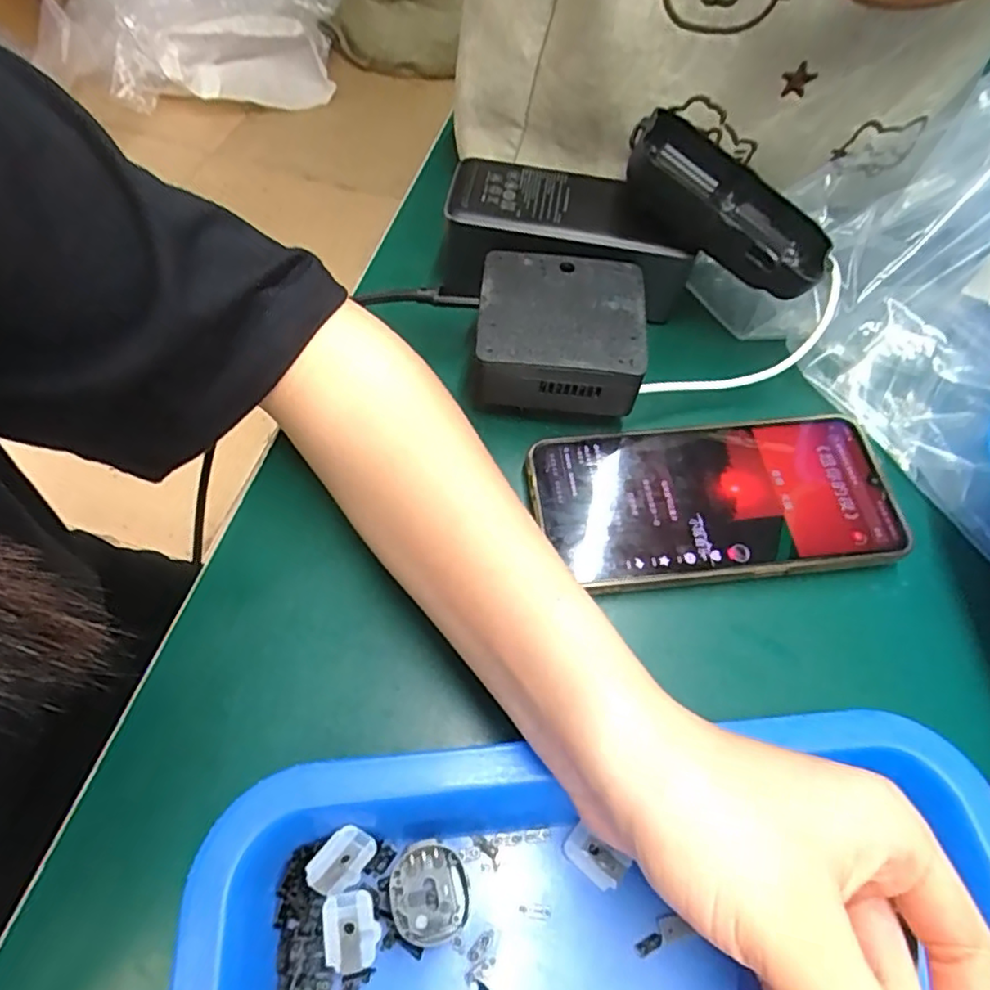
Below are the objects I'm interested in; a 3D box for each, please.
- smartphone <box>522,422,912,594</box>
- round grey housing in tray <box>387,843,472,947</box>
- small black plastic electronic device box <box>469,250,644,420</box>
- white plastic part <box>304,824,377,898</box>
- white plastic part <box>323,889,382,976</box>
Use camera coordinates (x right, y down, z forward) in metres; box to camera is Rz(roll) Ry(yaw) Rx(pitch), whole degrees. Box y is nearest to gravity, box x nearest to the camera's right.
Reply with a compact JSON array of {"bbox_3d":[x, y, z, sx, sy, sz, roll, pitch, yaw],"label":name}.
[{"bbox_3d":[0.101,0.003,0.294,0.164,0.015,0.075,-5,61,-6],"label":"smartphone"},{"bbox_3d":[-0.021,0.131,0.209,0.026,0.007,0.028,9,60,1],"label":"round grey housing in tray"},{"bbox_3d":[0.030,-0.078,0.309,0.077,0.037,0.071,5,60,-2],"label":"small black plastic electronic device box"},{"bbox_3d":[-0.050,0.120,0.209,0.021,0.004,0.016,-43,97,-16],"label":"white plastic part"},{"bbox_3d":[-0.046,0.140,0.203,0.017,0.005,0.021,-9,61,-9],"label":"white plastic part"}]

